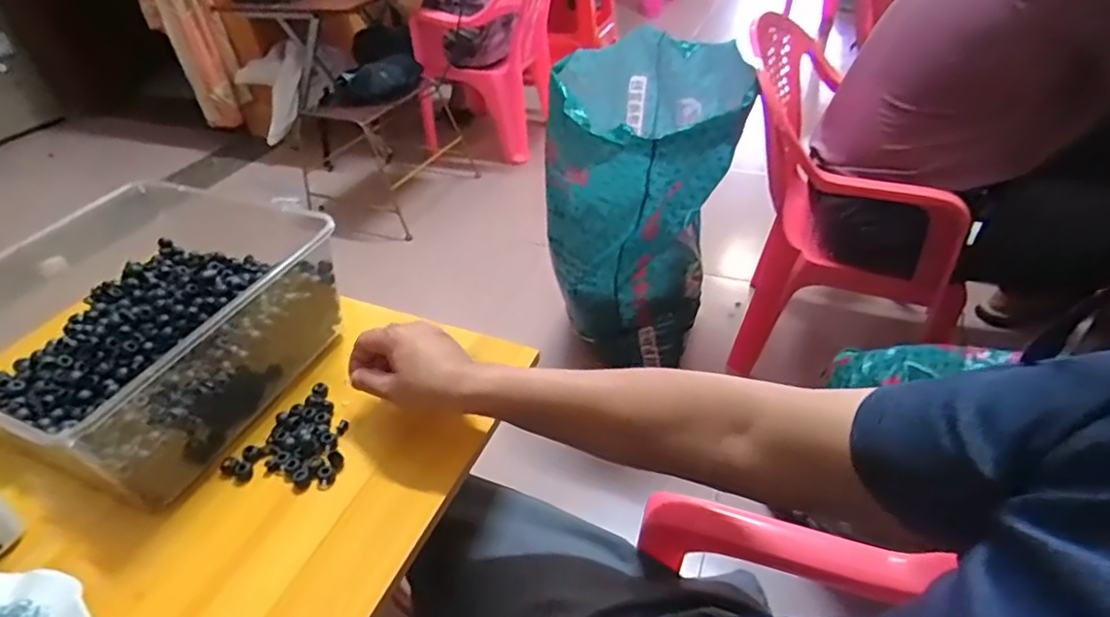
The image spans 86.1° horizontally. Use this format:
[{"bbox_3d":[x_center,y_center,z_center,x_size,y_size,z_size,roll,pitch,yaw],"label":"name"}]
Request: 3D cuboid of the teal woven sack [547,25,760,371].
[{"bbox_3d":[0.172,-0.169,1.150,0.328,0.582,0.329,10,41,17],"label":"teal woven sack"}]

